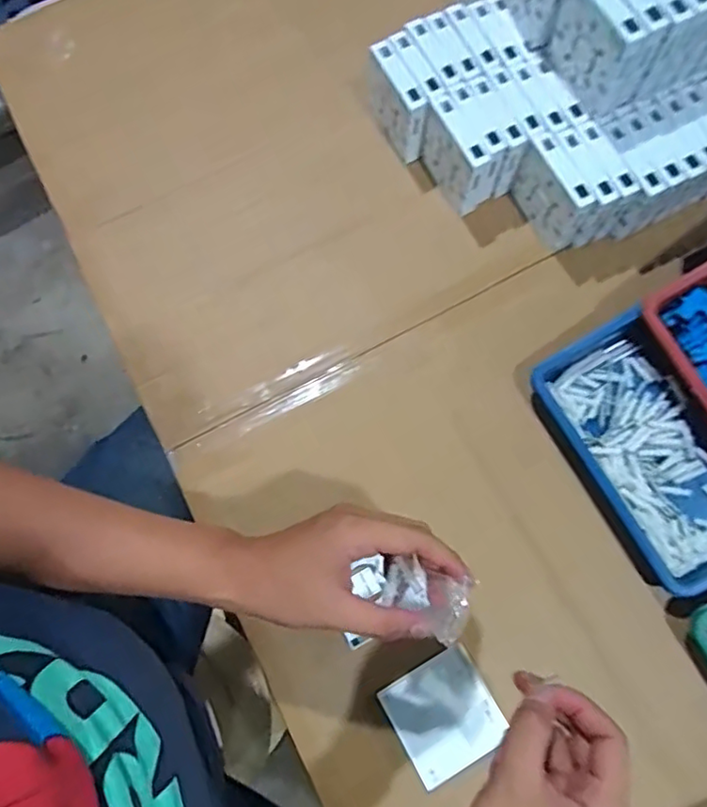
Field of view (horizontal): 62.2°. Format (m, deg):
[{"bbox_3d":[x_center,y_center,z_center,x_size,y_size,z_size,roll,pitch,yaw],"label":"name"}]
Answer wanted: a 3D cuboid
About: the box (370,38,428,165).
[{"bbox_3d":[0.044,-0.320,0.623,0.020,0.090,0.096,-28,77,-6],"label":"box"}]

